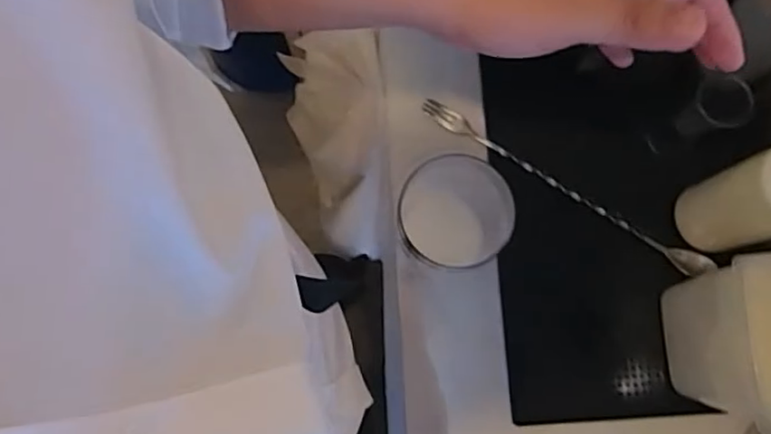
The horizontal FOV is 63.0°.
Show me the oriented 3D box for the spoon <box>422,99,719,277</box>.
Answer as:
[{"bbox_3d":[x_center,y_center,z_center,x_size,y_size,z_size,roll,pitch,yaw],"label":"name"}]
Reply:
[{"bbox_3d":[0.173,-0.029,0.608,0.313,0.009,0.022,32,82,6],"label":"spoon"}]

